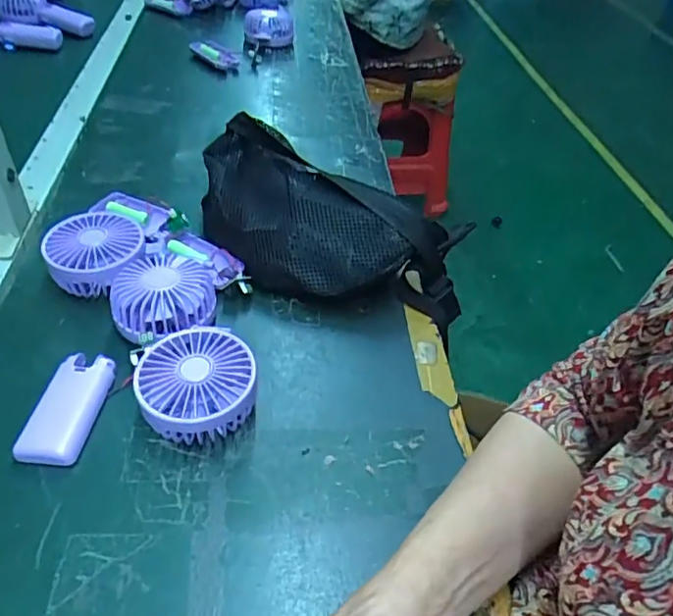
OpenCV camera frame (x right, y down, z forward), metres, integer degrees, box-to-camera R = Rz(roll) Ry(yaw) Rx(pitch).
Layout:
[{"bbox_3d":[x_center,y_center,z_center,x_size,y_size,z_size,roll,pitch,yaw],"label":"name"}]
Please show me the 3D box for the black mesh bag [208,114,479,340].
[{"bbox_3d":[-0.024,-0.085,0.535,0.294,0.087,0.138,25,48,19],"label":"black mesh bag"}]

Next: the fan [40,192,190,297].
[{"bbox_3d":[-0.212,-0.071,0.532,0.103,0.042,0.148,11,45,5],"label":"fan"}]

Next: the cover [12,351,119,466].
[{"bbox_3d":[-0.199,0.074,0.411,0.040,0.017,0.089,7,45,1],"label":"cover"}]

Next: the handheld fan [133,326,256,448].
[{"bbox_3d":[-0.105,0.060,0.414,0.082,0.042,0.086,3,45,-3],"label":"handheld fan"}]

